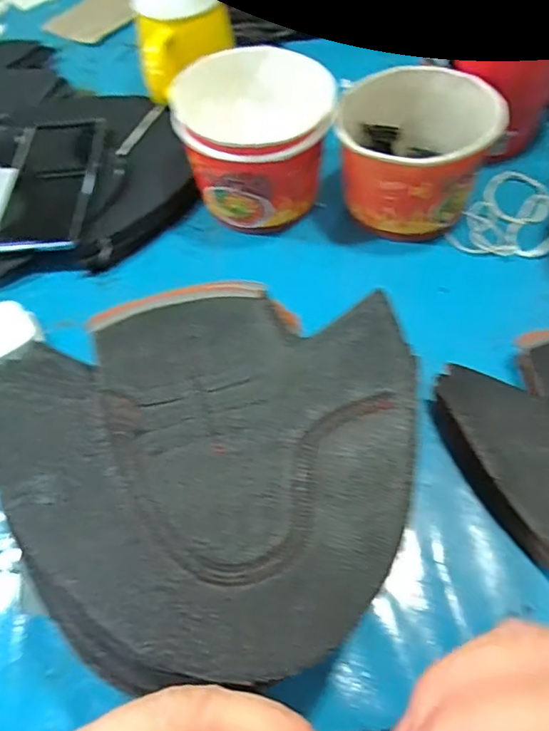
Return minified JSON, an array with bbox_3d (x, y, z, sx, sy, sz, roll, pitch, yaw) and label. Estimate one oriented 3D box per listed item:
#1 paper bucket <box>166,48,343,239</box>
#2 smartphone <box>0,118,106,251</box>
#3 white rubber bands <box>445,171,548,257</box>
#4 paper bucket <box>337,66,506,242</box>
[{"bbox_3d":[-0.014,-0.175,0.433,0.117,0.103,0.111,-2,57,2],"label":"paper bucket"},{"bbox_3d":[-0.189,-0.158,0.464,0.075,0.013,0.156,-4,57,1],"label":"smartphone"},{"bbox_3d":[0.192,-0.117,0.433,0.071,0.011,0.102,31,64,21],"label":"white rubber bands"},{"bbox_3d":[0.109,-0.165,0.427,0.109,0.084,0.114,-2,57,2],"label":"paper bucket"}]

